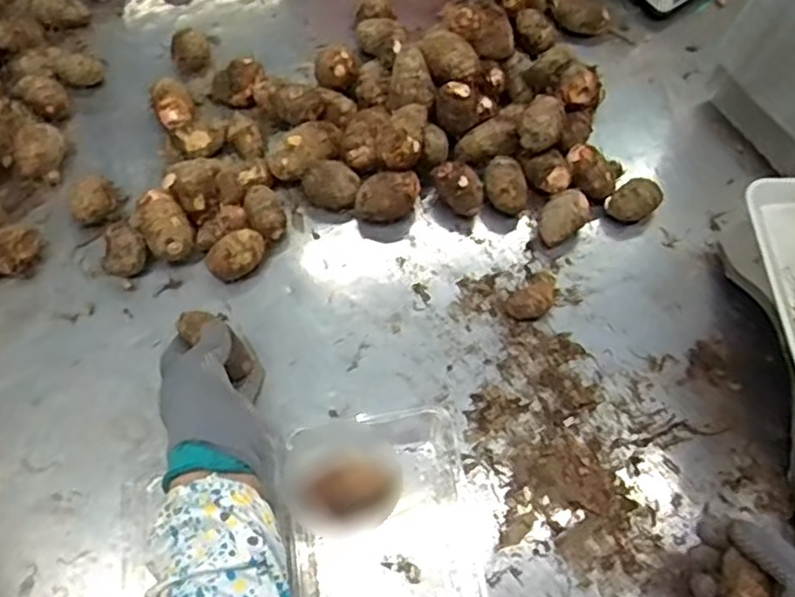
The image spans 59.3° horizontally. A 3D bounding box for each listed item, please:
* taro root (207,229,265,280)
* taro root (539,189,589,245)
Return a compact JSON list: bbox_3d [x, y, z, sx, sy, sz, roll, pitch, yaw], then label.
[{"bbox_3d":[-0.149,-0.038,0.652,0.052,0.038,0.036,-14,63,-9],"label":"taro root"},{"bbox_3d":[0.164,-0.078,0.693,0.039,0.039,0.055,32,65,15],"label":"taro root"}]

